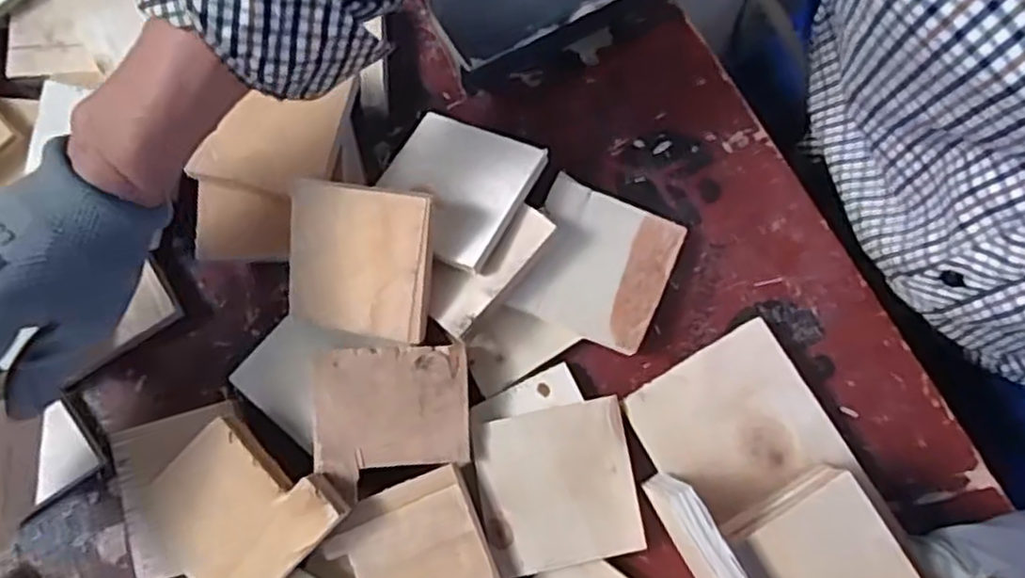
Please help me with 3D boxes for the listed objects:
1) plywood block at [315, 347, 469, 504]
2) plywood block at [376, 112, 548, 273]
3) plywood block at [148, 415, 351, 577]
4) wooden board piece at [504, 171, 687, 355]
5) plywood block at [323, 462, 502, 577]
[{"bbox_3d":[-0.071,0.076,0.438,0.089,0.014,0.080,-4,80,-1],"label":"plywood block"},{"bbox_3d":[-0.037,-0.065,0.464,0.091,0.007,0.091,24,68,19],"label":"plywood block"},{"bbox_3d":[-0.156,0.124,0.418,0.091,0.019,0.093,-44,83,-7],"label":"plywood block"},{"bbox_3d":[0.053,-0.015,0.465,0.087,0.007,0.091,25,76,2],"label":"wooden board piece"},{"bbox_3d":[-0.054,0.158,0.427,0.083,0.016,0.090,-22,81,-4],"label":"plywood block"}]

